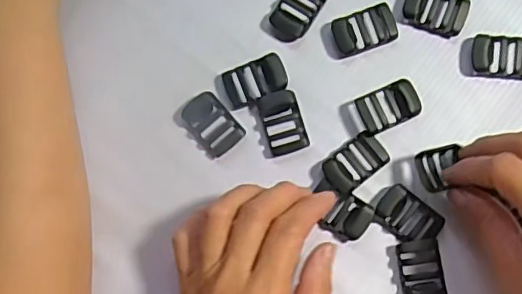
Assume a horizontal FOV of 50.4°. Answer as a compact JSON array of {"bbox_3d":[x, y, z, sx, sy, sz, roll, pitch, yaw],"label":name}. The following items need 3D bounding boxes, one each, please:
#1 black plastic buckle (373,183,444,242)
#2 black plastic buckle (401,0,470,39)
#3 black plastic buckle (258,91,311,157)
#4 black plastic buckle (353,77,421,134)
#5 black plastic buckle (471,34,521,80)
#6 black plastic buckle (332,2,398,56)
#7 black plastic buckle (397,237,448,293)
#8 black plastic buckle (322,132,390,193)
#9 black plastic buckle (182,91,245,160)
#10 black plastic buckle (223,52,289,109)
[{"bbox_3d":[0.087,0.041,0.331,0.038,0.004,0.027,38,89,6],"label":"black plastic buckle"},{"bbox_3d":[0.106,-0.085,0.342,0.039,0.004,0.026,24,87,6],"label":"black plastic buckle"},{"bbox_3d":[0.014,-0.016,0.346,0.024,0.004,0.038,-16,84,3],"label":"black plastic buckle"},{"bbox_3d":[0.078,-0.025,0.339,0.038,0.009,0.025,-23,84,2],"label":"black plastic buckle"},{"bbox_3d":[0.148,-0.055,0.337,0.038,0.006,0.024,6,86,5],"label":"black plastic buckle"},{"bbox_3d":[0.065,-0.073,0.347,0.038,0.004,0.024,-17,84,3],"label":"black plastic buckle"},{"bbox_3d":[0.096,0.075,0.329,0.024,0.004,0.039,-10,85,3],"label":"black plastic buckle"},{"bbox_3d":[0.057,0.010,0.338,0.038,0.007,0.023,-38,84,1],"label":"black plastic buckle"},{"bbox_3d":[-0.032,-0.014,0.349,0.028,0.006,0.038,-42,84,0],"label":"black plastic buckle"},{"bbox_3d":[-0.003,-0.041,0.348,0.040,0.007,0.023,-22,84,2],"label":"black plastic buckle"}]

